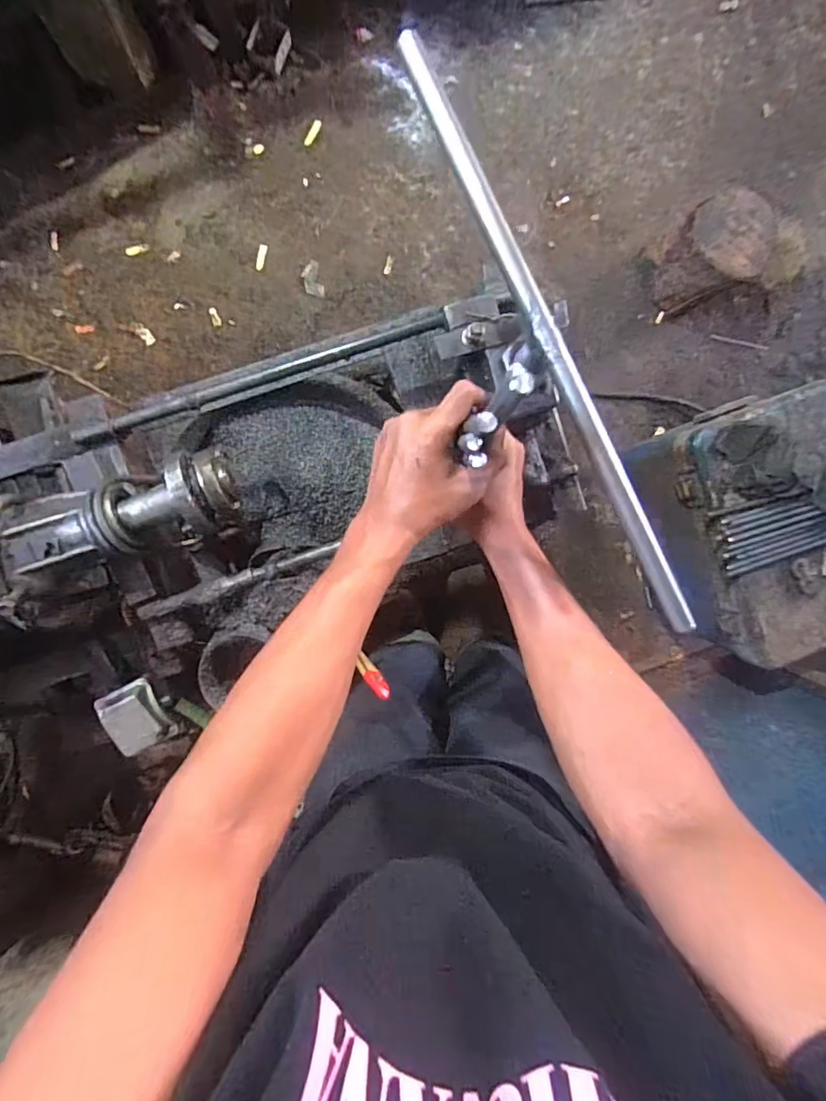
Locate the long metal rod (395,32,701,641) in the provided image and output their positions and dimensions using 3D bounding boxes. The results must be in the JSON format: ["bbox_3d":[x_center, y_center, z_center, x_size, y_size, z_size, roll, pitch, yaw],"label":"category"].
[{"bbox_3d":[0.103,-0.154,0.383,0.017,0.018,0.472,-26,95,0],"label":"long metal rod"}]

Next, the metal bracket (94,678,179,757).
[{"bbox_3d":[-0.349,0.211,0.648,0.063,0.025,0.085,-35,95,1],"label":"metal bracket"}]

